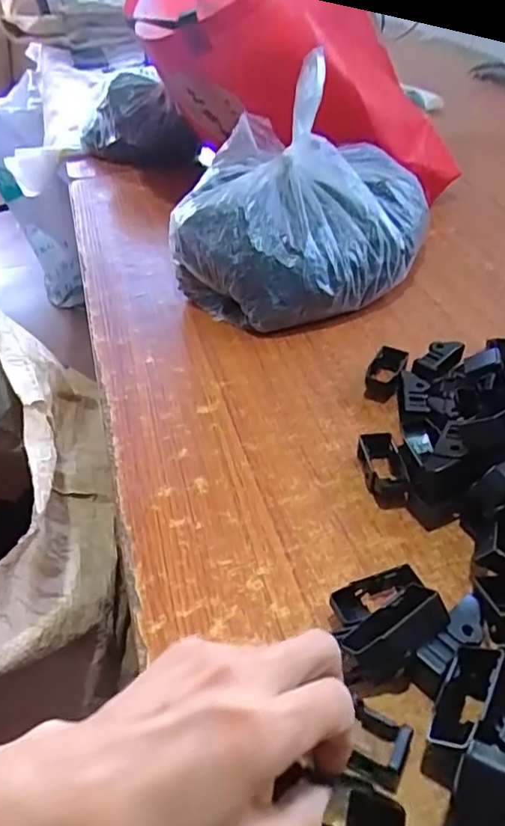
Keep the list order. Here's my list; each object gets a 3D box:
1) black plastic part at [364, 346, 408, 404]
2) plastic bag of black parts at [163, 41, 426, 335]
[{"bbox_3d":[0.104,-0.032,0.459,0.025,0.017,0.052,16,44,19],"label":"black plastic part"},{"bbox_3d":[0.047,-0.189,0.536,0.197,0.158,0.211,14,44,17],"label":"plastic bag of black parts"}]

